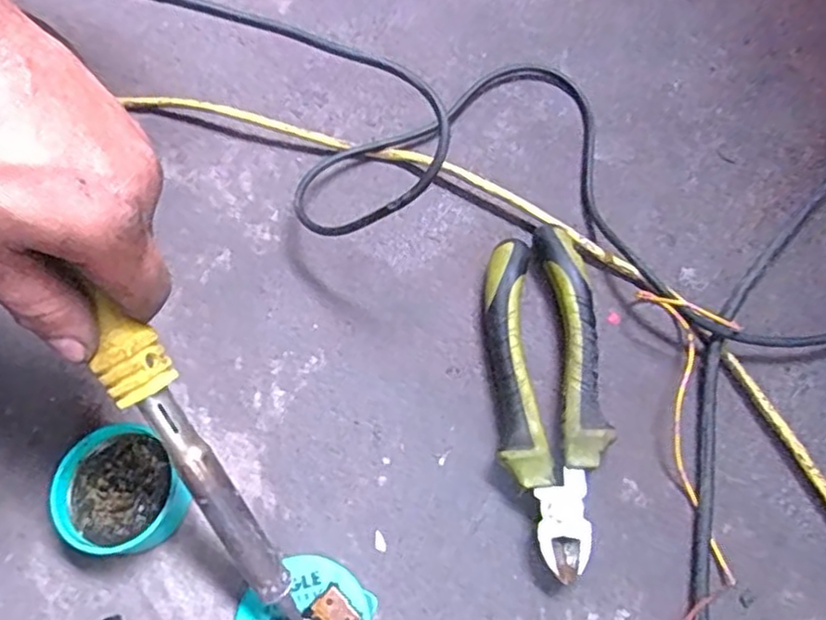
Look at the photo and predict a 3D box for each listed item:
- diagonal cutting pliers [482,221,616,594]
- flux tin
[{"bbox_3d":[0.070,0.042,0.348,0.055,0.025,0.172,-2,67,1],"label":"diagonal cutting pliers"},{"bbox_3d":[-0.145,0.093,0.336,0.057,0.028,0.061,-1,67,2],"label":"flux tin"}]

